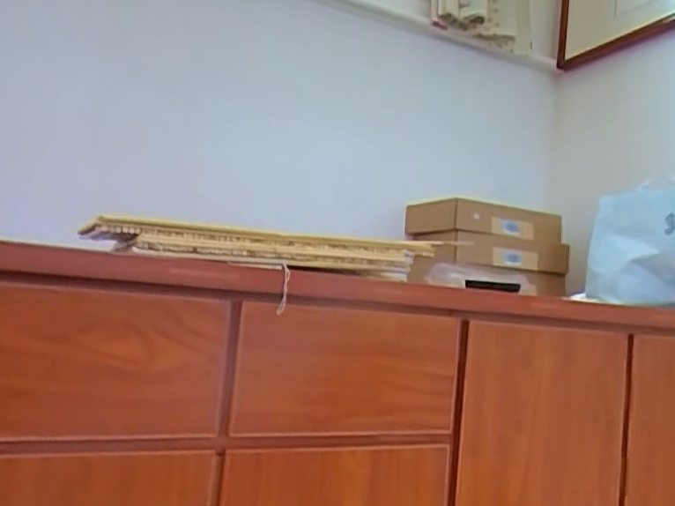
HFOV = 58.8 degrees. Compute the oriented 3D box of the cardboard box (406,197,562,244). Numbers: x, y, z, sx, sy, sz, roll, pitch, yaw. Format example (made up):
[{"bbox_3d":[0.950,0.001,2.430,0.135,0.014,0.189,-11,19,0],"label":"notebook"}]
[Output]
[{"bbox_3d":[0.380,-0.077,1.577,0.376,0.074,0.203,8,-4,-23],"label":"cardboard box"}]

